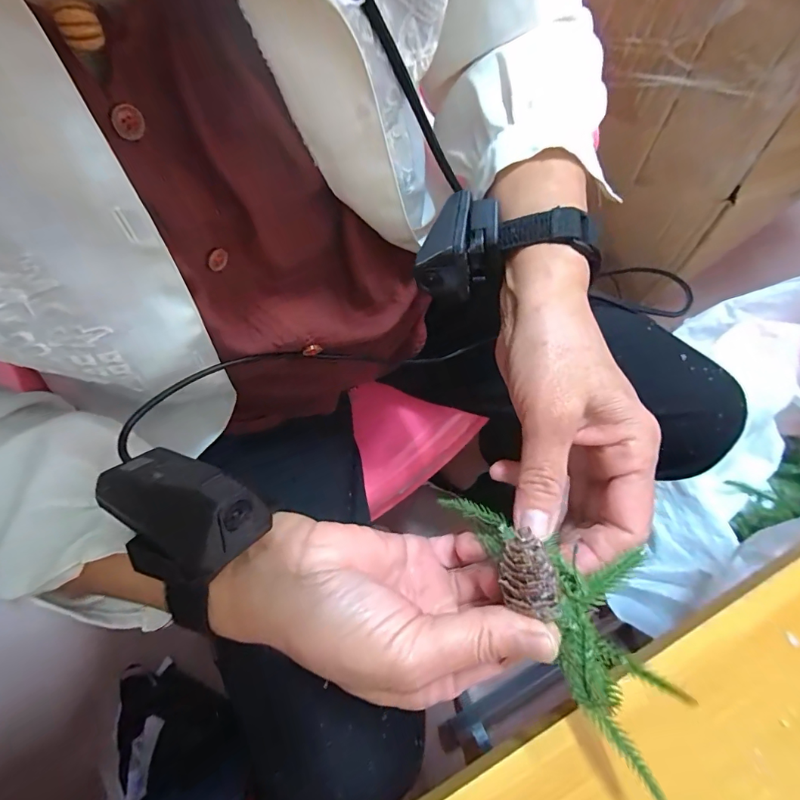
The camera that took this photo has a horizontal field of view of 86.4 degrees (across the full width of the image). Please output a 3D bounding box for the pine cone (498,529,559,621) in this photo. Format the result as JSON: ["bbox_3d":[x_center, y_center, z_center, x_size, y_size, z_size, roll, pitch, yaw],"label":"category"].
[{"bbox_3d":[0.052,0.069,0.170,0.022,0.016,0.029,2,90,17],"label":"pine cone"}]

